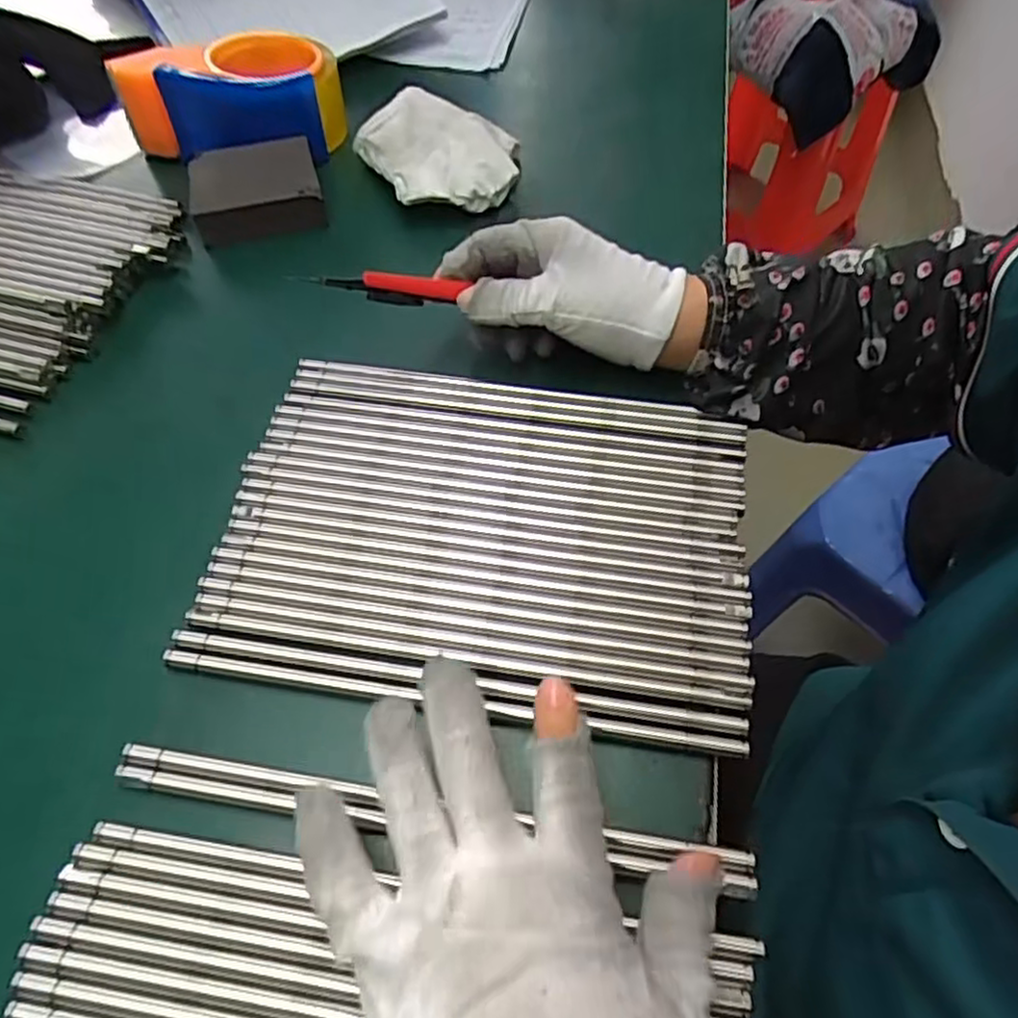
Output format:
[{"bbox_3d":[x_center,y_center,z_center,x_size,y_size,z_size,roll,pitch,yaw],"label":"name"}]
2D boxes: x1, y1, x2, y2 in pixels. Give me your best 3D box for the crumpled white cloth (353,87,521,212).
[{"bbox_3d":[-0.043,-0.247,0.473,0.096,0.034,0.107,-27,62,-16],"label":"crumpled white cloth"}]

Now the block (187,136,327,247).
[{"bbox_3d":[-0.167,-0.211,0.457,0.080,0.030,0.075,-13,59,-8],"label":"block"}]

